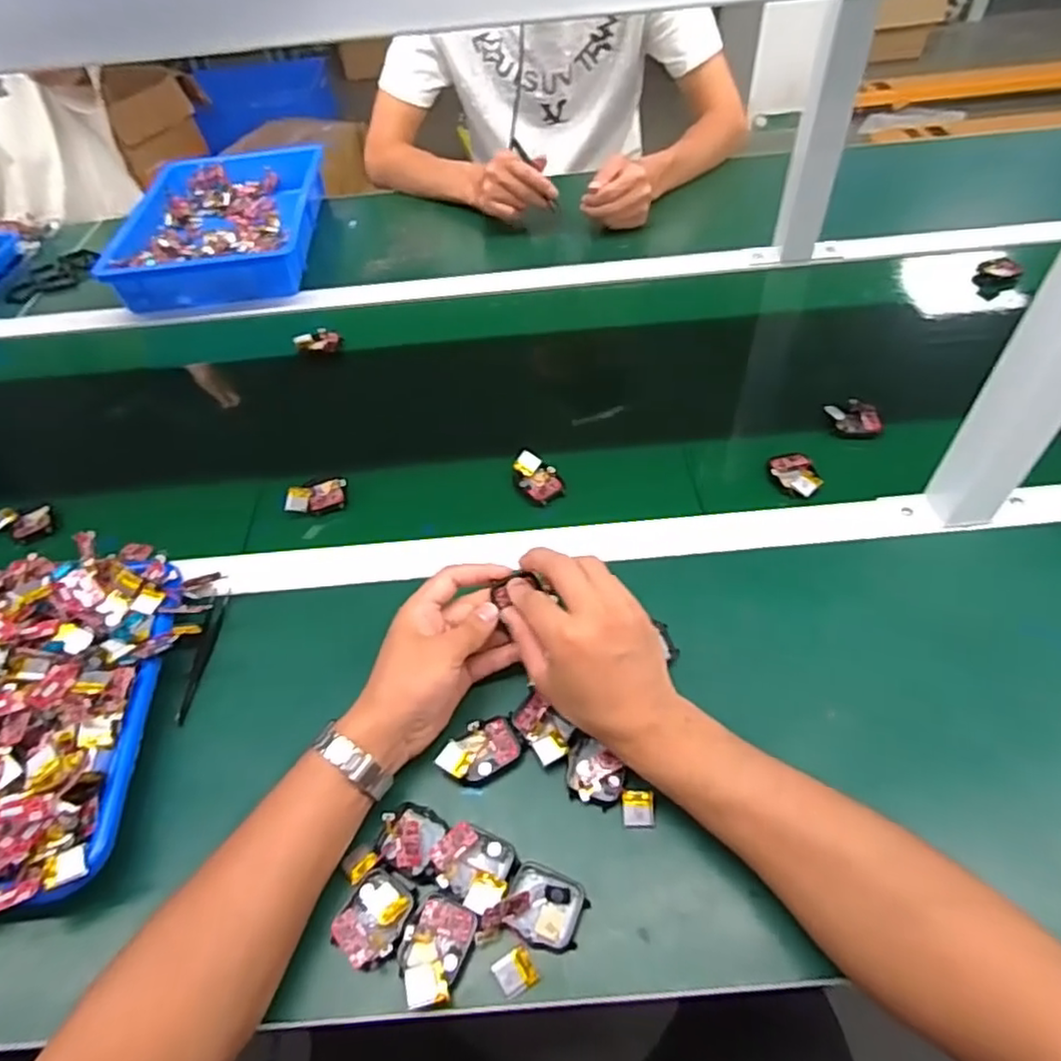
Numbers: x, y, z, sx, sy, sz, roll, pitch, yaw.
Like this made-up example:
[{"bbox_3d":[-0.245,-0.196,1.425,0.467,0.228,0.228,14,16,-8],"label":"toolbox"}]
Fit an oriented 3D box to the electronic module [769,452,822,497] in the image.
[{"bbox_3d":[0.238,-0.050,0.598,0.037,0.010,0.050,-8,51,-2],"label":"electronic module"}]

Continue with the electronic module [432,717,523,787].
[{"bbox_3d":[-0.035,0.150,0.453,0.054,0.018,0.035,-27,54,-17],"label":"electronic module"}]

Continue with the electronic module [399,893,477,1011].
[{"bbox_3d":[-0.055,0.241,0.382,0.037,0.013,0.055,15,53,16],"label":"electronic module"}]

